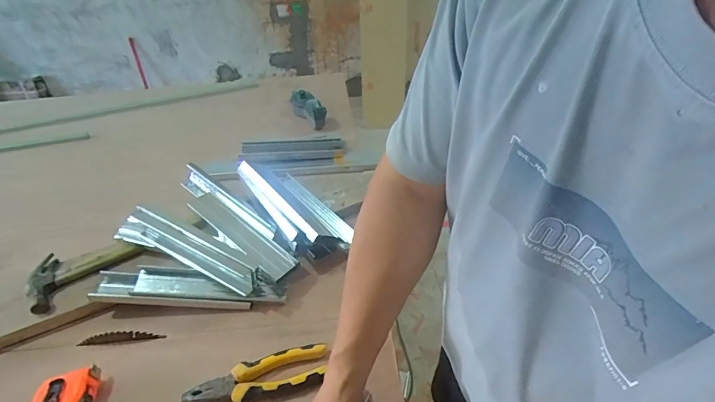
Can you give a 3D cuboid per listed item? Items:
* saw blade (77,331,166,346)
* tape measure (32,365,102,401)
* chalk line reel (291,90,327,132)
[{"bbox_3d":[-0.360,0.209,0.588,0.123,0.022,0.011,-4,42,-1],"label":"saw blade"},{"bbox_3d":[-0.382,0.272,0.495,0.063,0.038,0.110,-7,42,-4],"label":"tape measure"},{"bbox_3d":[-0.134,-0.253,1.060,0.063,0.070,0.132,-22,45,-19],"label":"chalk line reel"}]

